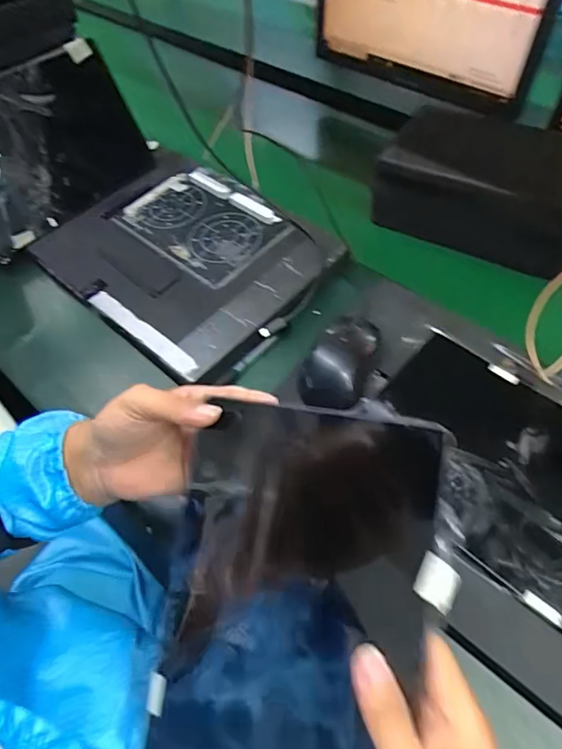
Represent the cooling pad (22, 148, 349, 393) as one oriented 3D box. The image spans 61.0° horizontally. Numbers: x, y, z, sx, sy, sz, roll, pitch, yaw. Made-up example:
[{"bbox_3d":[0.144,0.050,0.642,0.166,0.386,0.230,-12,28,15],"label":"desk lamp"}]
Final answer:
[{"bbox_3d":[-0.125,-0.153,0.599,0.335,0.033,0.252,34,64,24],"label":"cooling pad"}]

